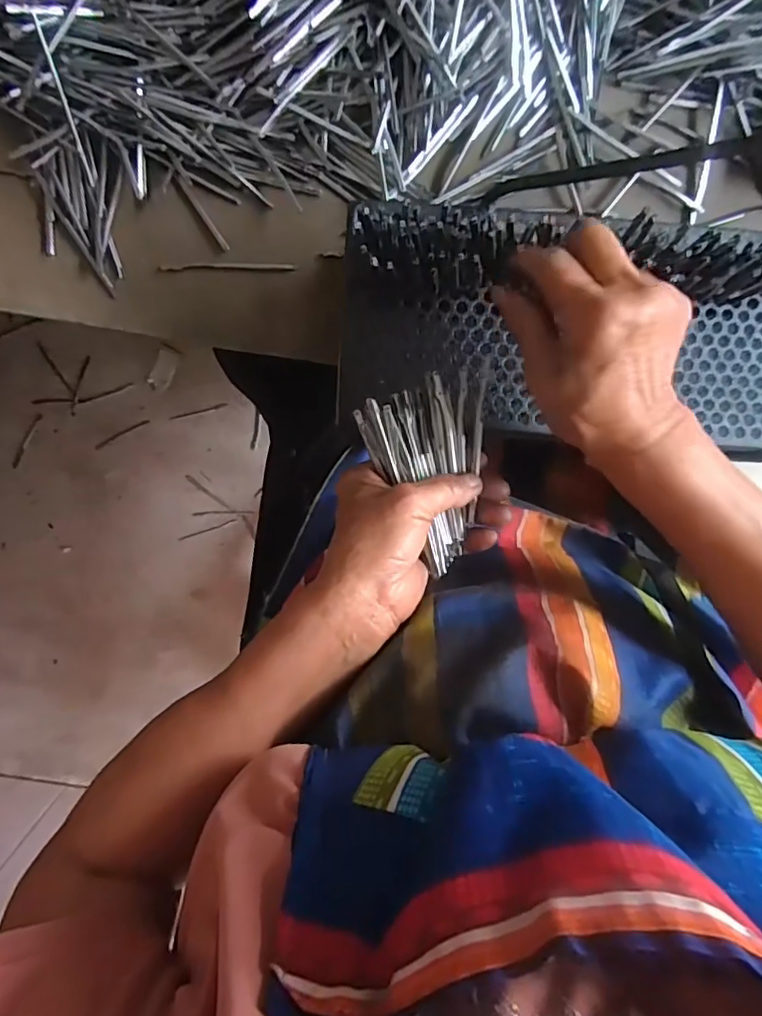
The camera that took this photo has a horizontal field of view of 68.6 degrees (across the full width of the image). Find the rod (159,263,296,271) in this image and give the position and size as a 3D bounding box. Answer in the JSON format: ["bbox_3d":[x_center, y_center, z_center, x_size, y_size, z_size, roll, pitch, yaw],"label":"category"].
[{"bbox_3d":[-0.123,-0.194,0.450,0.106,0.005,0.006,-1,99,-1],"label":"rod"}]

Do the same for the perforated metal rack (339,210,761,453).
[{"bbox_3d":[0.278,-0.112,0.390,0.600,0.024,0.144,4,99,-3],"label":"perforated metal rack"}]

